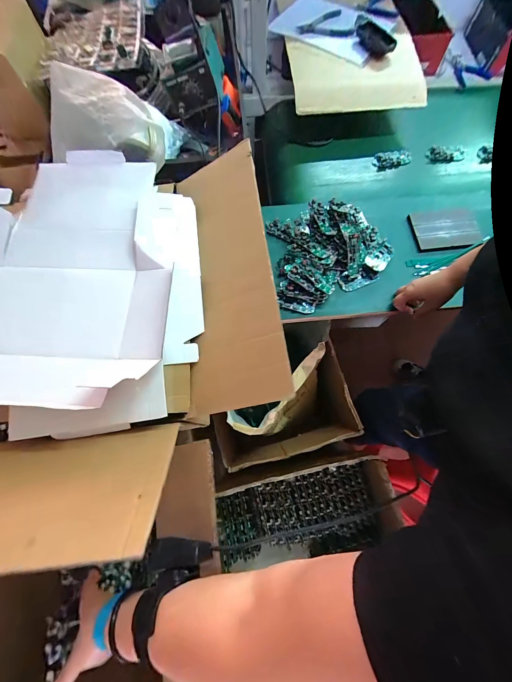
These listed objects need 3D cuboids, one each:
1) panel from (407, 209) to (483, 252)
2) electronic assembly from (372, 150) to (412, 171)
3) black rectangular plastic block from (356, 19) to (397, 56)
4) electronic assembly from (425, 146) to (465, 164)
[{"bbox_3d":[0.435,-0.263,0.634,0.151,0.016,0.113,-3,72,0],"label":"panel"},{"bbox_3d":[0.358,-0.482,0.723,0.104,0.019,0.047,-11,72,-2],"label":"electronic assembly"},{"bbox_3d":[0.309,-0.783,0.704,0.047,0.031,0.112,-33,74,-9],"label":"black rectangular plastic block"},{"bbox_3d":[0.498,-0.490,0.718,0.096,0.017,0.039,3,72,2],"label":"electronic assembly"}]

